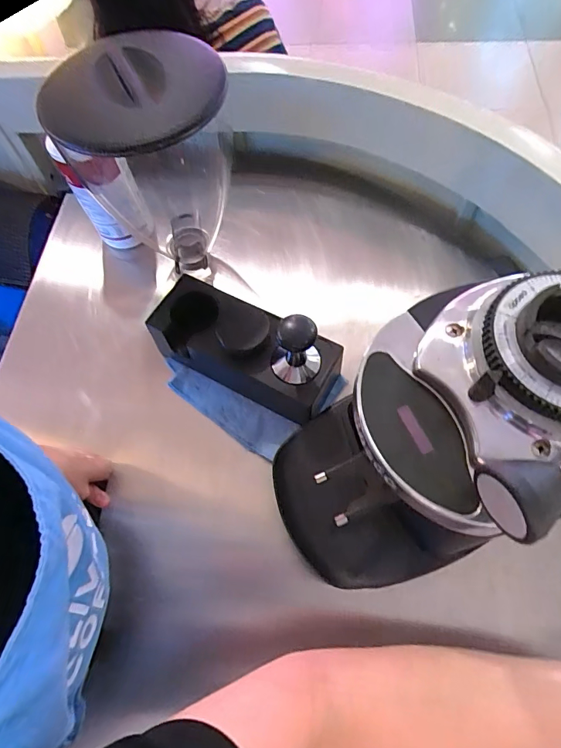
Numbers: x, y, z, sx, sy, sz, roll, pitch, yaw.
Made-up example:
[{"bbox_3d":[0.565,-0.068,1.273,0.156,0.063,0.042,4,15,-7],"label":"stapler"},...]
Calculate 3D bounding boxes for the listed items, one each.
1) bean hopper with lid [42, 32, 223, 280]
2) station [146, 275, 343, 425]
[{"bbox_3d":[-0.159,-0.245,0.546,0.167,0.270,0.160,9,66,8],"label":"bean hopper with lid"},{"bbox_3d":[-0.046,-0.044,0.540,0.237,0.130,0.094,25,69,15],"label":"station"}]

